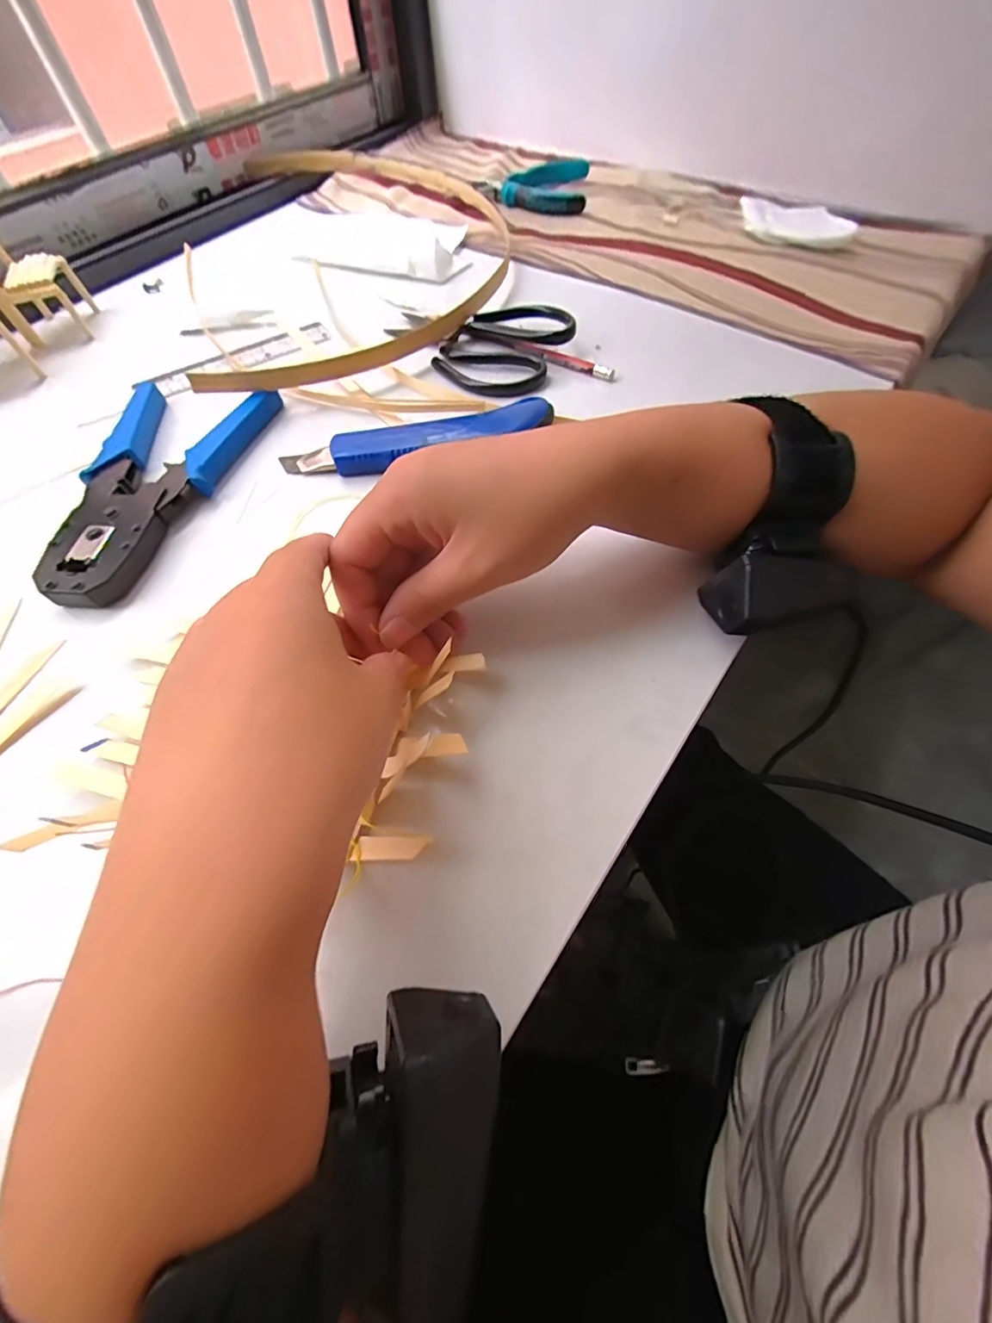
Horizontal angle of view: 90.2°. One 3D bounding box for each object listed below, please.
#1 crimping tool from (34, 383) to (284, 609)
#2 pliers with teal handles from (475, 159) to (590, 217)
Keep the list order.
[{"bbox_3d":[-0.221,-0.113,0.311,0.095,0.018,0.185,10,62,7],"label":"crimping tool"},{"bbox_3d":[0.038,-0.494,0.513,0.109,0.022,0.086,6,60,6],"label":"pliers with teal handles"}]

